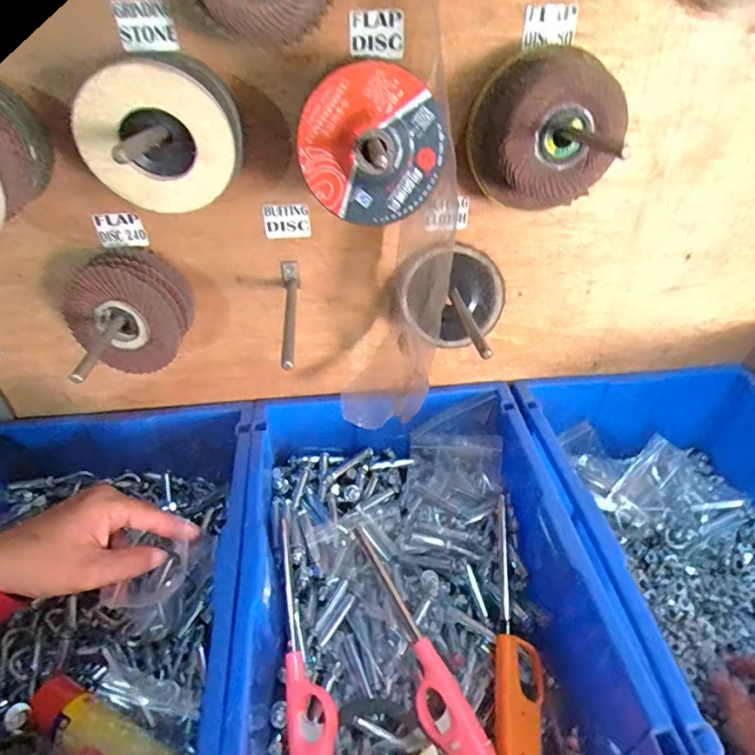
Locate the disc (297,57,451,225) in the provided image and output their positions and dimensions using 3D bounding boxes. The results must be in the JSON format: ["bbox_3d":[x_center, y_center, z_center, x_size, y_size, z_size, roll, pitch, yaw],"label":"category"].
[{"bbox_3d":[-0.002,-0.150,0.334,0.094,0.095,0.011,-24,32,6],"label":"disc"}]

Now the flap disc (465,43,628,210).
[{"bbox_3d":[0.127,-0.186,0.392,0.093,0.108,0.061,-8,39,-10],"label":"flap disc"}]

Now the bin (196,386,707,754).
[{"bbox_3d":[0.027,0.213,0.468,0.311,0.150,0.438,-5,39,-6],"label":"bin"}]

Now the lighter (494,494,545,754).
[{"bbox_3d":[0.128,0.241,0.471,0.046,0.027,0.249,2,57,3],"label":"lighter"}]

